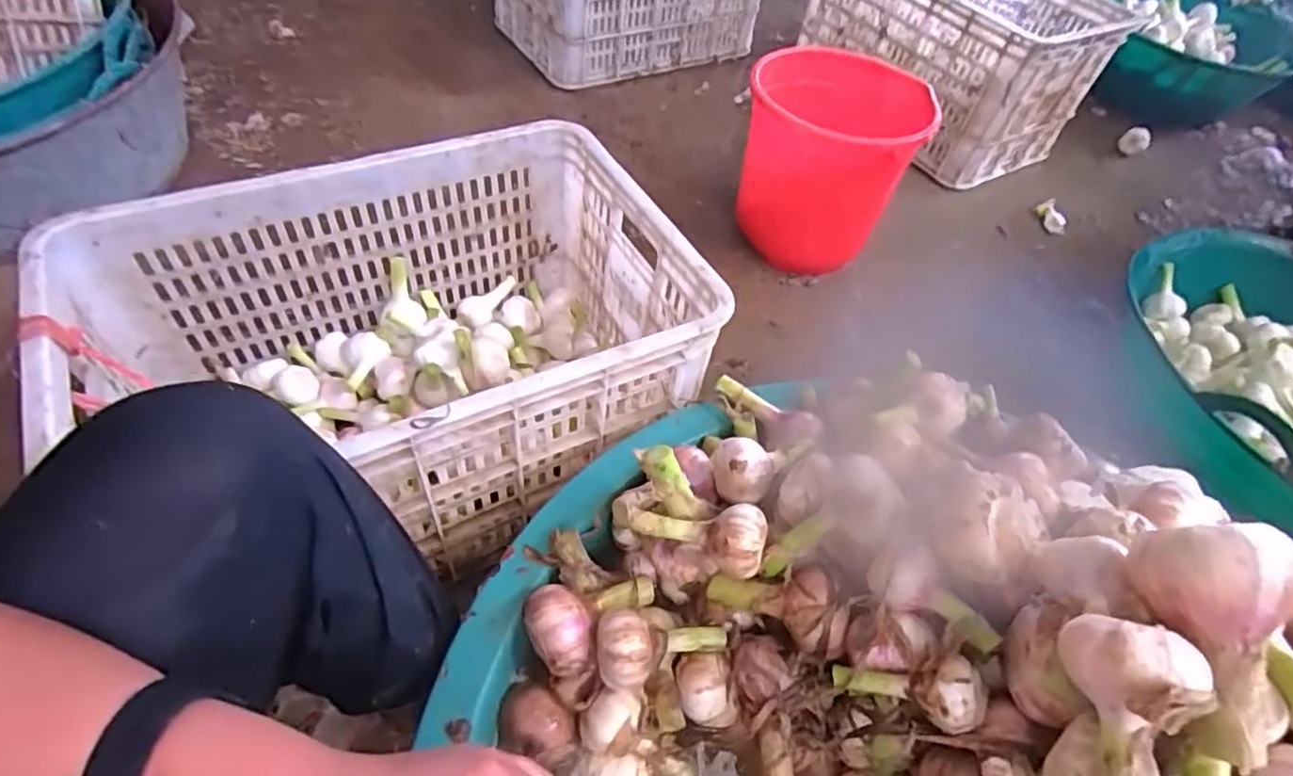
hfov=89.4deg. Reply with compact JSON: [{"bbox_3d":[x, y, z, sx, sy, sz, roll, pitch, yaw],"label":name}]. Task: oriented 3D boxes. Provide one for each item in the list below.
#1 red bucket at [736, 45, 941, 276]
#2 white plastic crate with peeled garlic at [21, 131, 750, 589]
[{"bbox_3d":[0.287,-0.370,1.056,0.253,0.233,0.269,3,52,-4],"label":"red bucket"},{"bbox_3d":[-0.240,-0.033,0.681,0.538,0.251,0.363,-20,57,-20],"label":"white plastic crate with peeled garlic"}]

